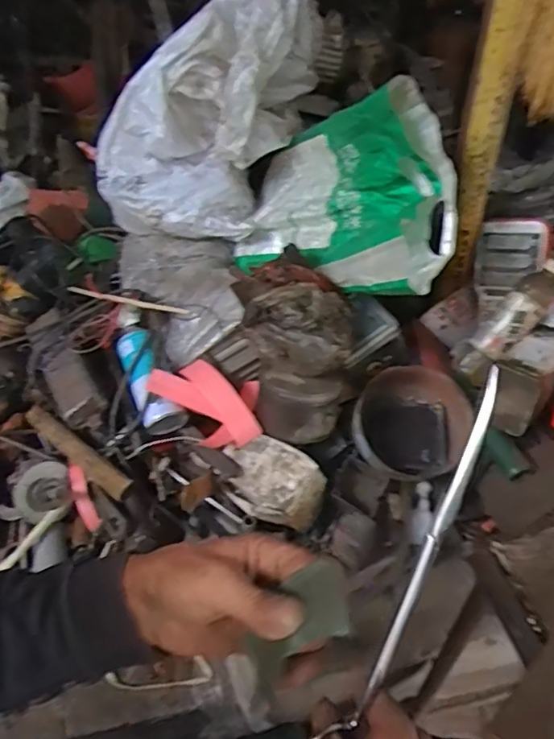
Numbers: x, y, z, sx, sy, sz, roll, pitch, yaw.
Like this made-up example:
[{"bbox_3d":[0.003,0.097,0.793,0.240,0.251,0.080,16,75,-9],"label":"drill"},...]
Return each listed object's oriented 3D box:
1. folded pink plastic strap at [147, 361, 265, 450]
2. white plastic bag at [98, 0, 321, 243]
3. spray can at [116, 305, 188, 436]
[{"bbox_3d":[-0.117,0.054,0.912,0.175,0.039,0.154,7,54,-16],"label":"folded pink plastic strap"},{"bbox_3d":[-0.114,-0.410,0.955,0.397,0.351,0.164,-8,45,-7],"label":"white plastic bag"},{"bbox_3d":[-0.212,-0.004,0.913,0.066,0.055,0.224,-18,66,-16],"label":"spray can"}]

